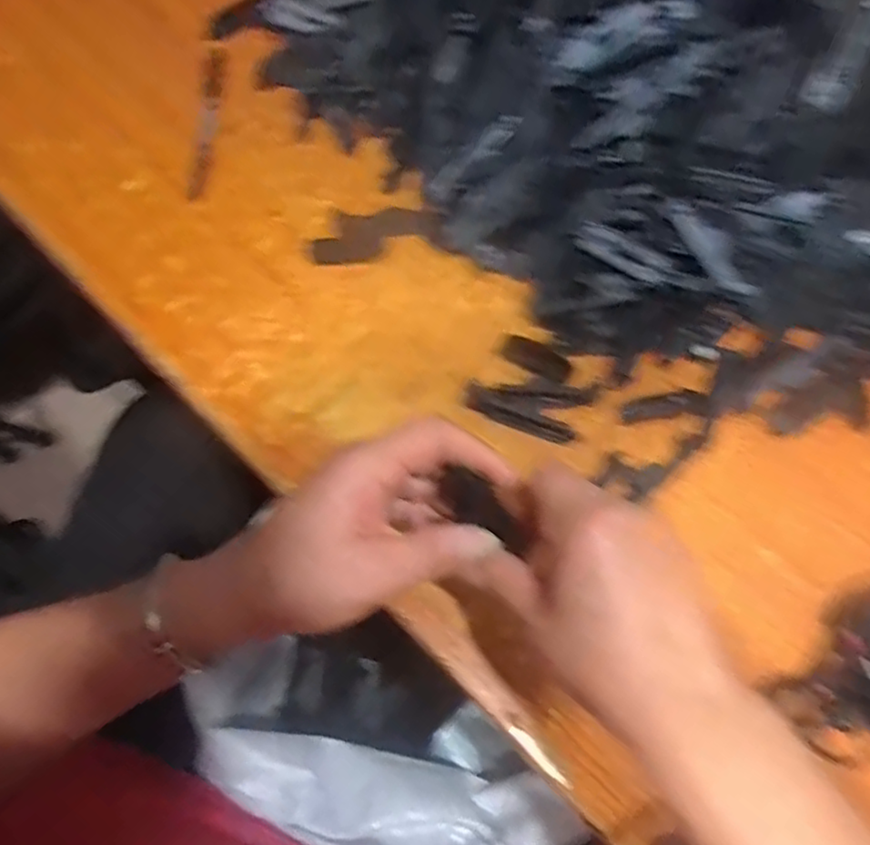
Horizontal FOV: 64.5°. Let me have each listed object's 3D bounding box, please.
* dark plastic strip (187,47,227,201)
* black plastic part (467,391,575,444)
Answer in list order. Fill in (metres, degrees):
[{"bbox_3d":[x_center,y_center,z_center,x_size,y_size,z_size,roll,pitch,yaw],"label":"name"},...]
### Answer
[{"bbox_3d":[-0.167,-0.224,0.510,0.015,0.009,0.140,2,67,-3],"label":"dark plastic strip"},{"bbox_3d":[0.052,-0.004,0.420,0.068,0.009,0.014,20,68,5],"label":"black plastic part"}]

